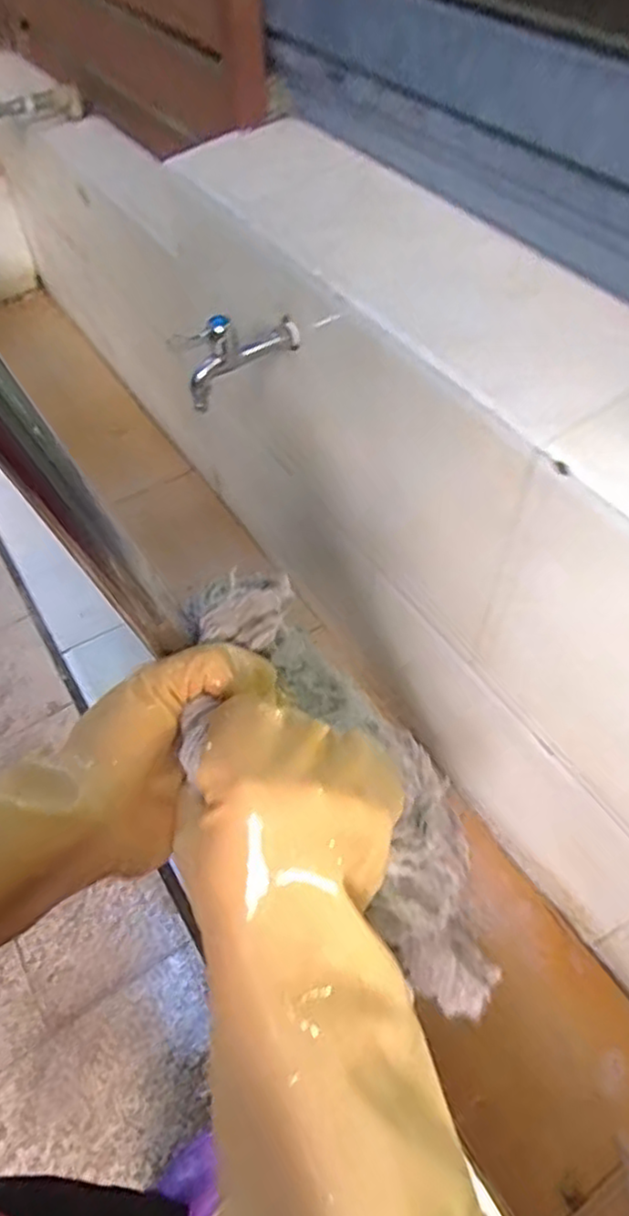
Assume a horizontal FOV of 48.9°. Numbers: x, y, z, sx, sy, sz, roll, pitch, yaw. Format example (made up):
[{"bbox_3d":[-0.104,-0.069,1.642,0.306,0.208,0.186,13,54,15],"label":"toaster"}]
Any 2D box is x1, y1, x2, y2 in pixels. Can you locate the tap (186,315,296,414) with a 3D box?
[{"bbox_3d":[-0.080,-0.270,0.726,0.134,0.085,0.038,-36,60,-22],"label":"tap"}]

